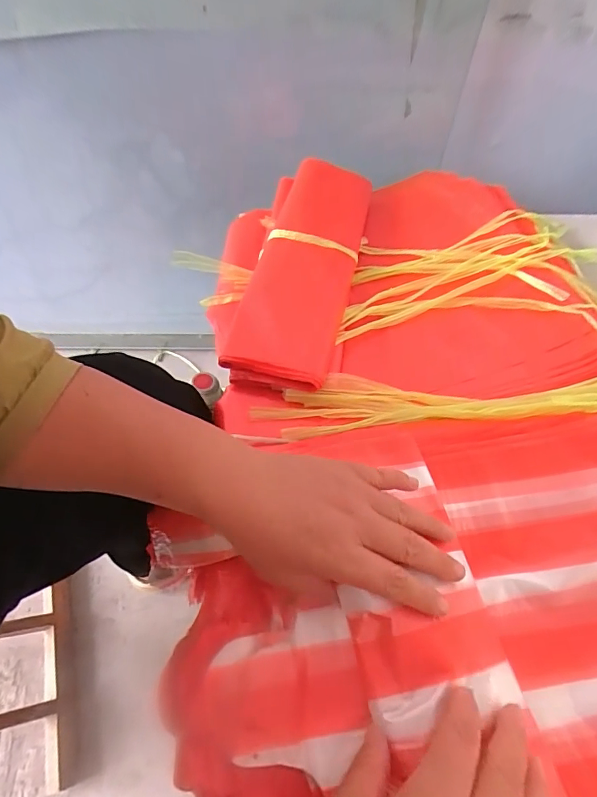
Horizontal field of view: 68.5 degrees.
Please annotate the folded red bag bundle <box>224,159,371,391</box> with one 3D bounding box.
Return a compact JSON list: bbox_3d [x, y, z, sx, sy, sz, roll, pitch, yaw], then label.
[{"bbox_3d":[0.006,-0.171,0.540,0.127,0.043,0.359,11,57,4],"label":"folded red bag bundle"}]

